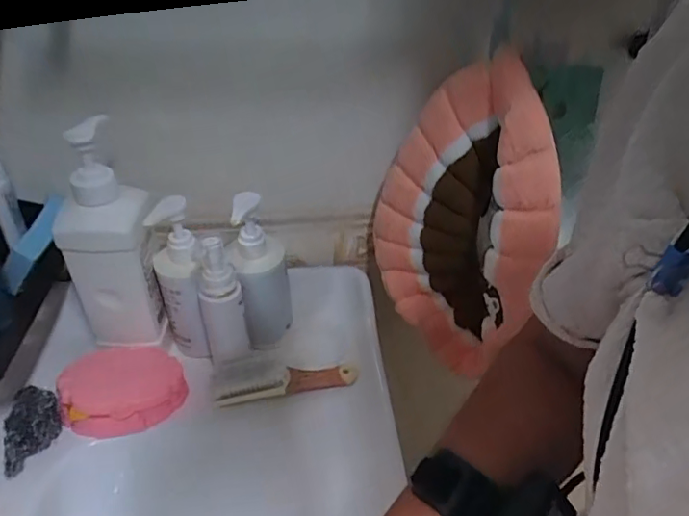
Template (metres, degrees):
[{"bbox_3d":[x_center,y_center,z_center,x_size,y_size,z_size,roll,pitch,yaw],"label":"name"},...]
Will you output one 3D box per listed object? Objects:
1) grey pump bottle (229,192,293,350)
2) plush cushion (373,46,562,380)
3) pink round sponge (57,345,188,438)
[{"bbox_3d":[-0.093,0.011,0.623,0.061,0.179,0.057,-6,36,-8],"label":"grey pump bottle"},{"bbox_3d":[0.129,-0.033,0.618,0.056,0.352,0.206,-29,44,-33],"label":"plush cushion"},{"bbox_3d":[-0.237,0.138,0.599,0.120,0.066,0.076,-22,41,-27],"label":"pink round sponge"}]

